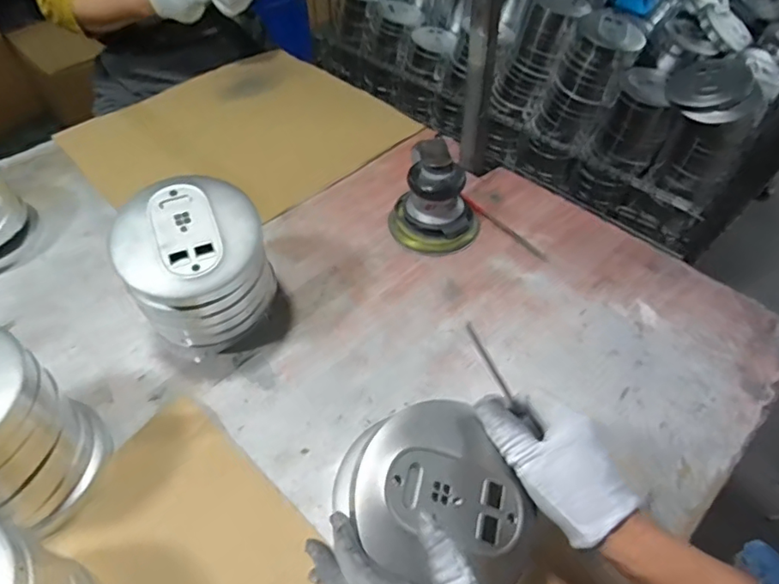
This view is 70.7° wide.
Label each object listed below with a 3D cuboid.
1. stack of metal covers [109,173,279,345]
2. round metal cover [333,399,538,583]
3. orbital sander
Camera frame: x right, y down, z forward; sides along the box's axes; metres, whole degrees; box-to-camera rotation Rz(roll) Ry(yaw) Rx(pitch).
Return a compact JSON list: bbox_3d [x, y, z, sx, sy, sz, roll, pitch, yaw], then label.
[{"bbox_3d":[-0.188,-0.014,0.558,0.134,0.159,0.116,-22,52,-17],"label":"stack of metal covers"},{"bbox_3d":[0.031,0.146,0.376,0.125,0.032,0.125,10,61,-18],"label":"round metal cover"},{"bbox_3d":[0.057,-0.124,0.694,0.112,0.093,0.122,2,49,3],"label":"orbital sander"}]

